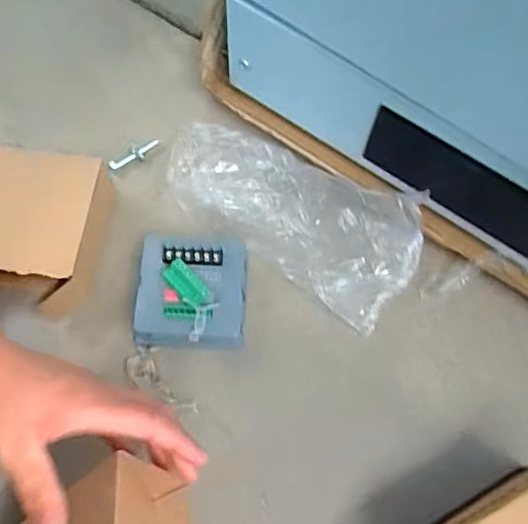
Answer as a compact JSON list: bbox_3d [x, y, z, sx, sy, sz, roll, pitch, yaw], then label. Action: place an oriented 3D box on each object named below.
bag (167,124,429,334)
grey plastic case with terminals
[{"bbox_3d":[0.029,-0.055,0.546,0.254,0.048,0.122,35,73,12],"label":"bag"},{"bbox_3d":[-0.063,0.026,0.508,0.092,0.057,0.094,1,69,0],"label":"grey plastic case with terminals"}]

